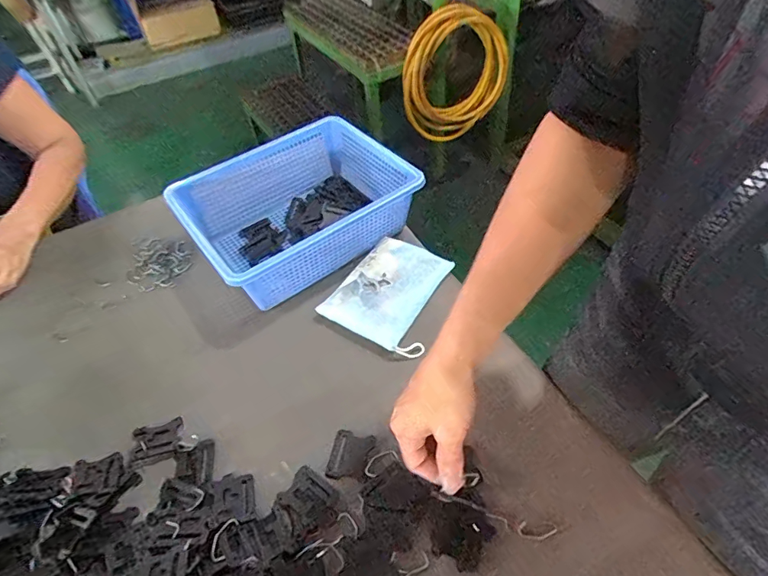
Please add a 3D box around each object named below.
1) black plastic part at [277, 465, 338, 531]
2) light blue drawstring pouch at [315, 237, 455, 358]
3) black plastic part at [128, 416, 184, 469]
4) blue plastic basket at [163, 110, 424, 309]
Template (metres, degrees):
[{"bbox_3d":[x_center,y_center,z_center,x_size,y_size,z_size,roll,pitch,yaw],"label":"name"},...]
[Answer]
[{"bbox_3d":[-0.077,0.207,0.458,0.050,0.010,0.043,33,61,27],"label":"black plastic part"},{"bbox_3d":[0.014,0.005,0.610,0.135,0.028,0.158,24,57,22],"label":"light blue drawstring pouch"},{"bbox_3d":[-0.249,0.168,0.501,0.056,0.012,0.040,-21,53,-12],"label":"black plastic part"},{"bbox_3d":[-0.124,-0.117,0.673,0.303,0.101,0.232,-33,56,-20],"label":"blue plastic basket"}]

